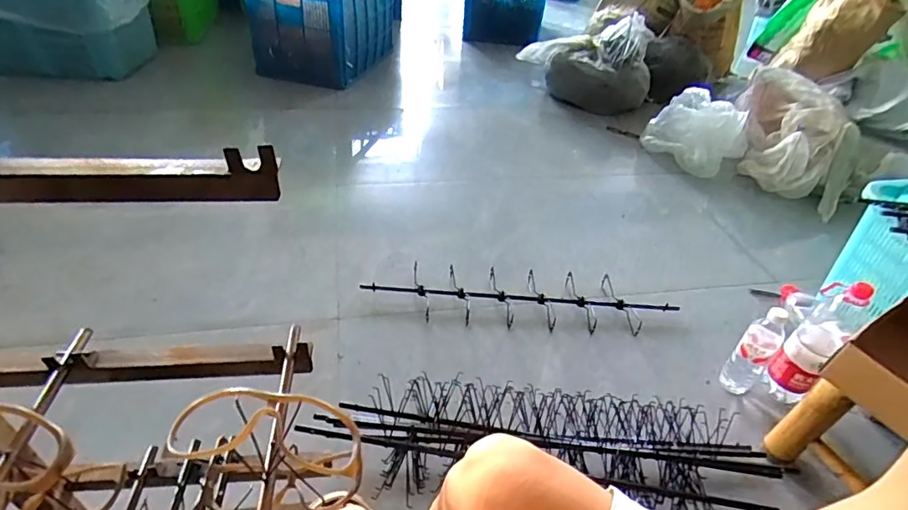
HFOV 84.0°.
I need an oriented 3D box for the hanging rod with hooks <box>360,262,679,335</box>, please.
[{"bbox_3d":[0.143,0.092,1.094,0.662,0.029,0.138,4,39,0],"label":"hanging rod with hooks"}]

